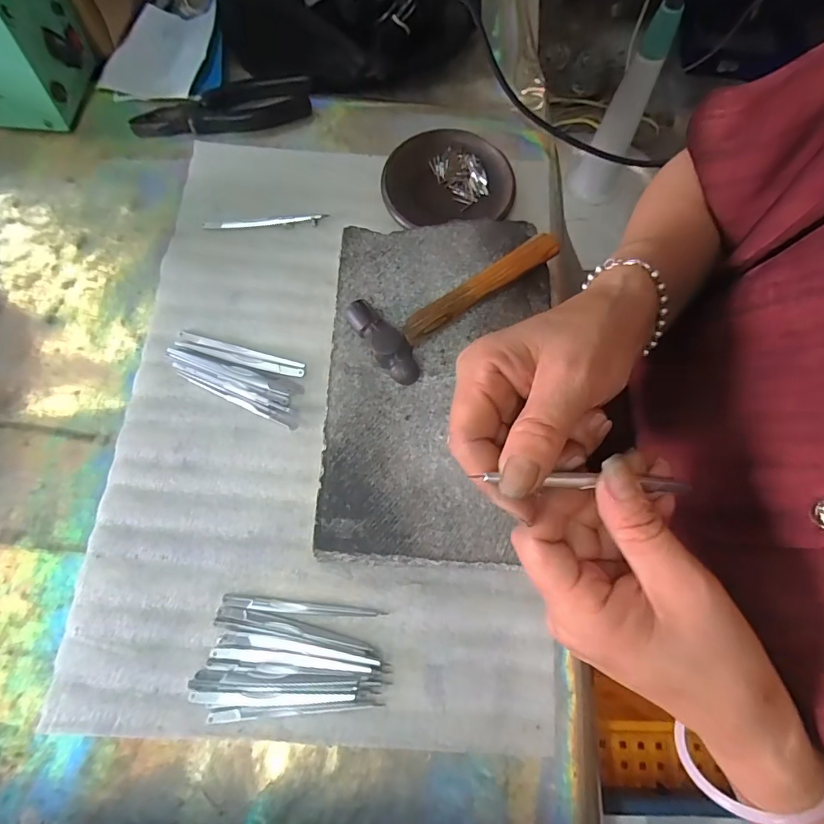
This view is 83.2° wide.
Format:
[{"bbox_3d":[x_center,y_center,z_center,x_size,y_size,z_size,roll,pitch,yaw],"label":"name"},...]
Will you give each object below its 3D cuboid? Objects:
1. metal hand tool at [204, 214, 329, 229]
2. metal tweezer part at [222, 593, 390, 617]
[{"bbox_3d":[-0.127,-0.164,0.401,0.104,0.004,0.010,-4,72,-2],"label":"metal hand tool"},{"bbox_3d":[-0.074,0.132,0.311,0.106,0.004,0.008,6,72,2],"label":"metal tweezer part"}]

